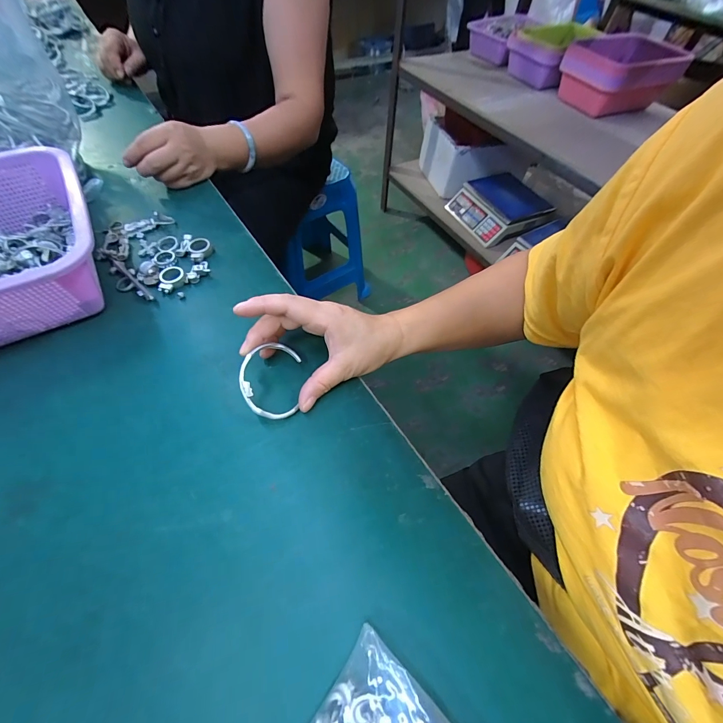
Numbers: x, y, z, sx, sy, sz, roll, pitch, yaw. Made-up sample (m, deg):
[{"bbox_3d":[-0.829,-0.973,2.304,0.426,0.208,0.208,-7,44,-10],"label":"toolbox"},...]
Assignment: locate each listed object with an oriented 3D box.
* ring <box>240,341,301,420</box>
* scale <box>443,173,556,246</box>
[{"bbox_3d":[-0.079,0.016,0.283,0.050,0.007,0.067,9,69,-24],"label":"ring"},{"bbox_3d":[0.507,-0.587,1.227,0.262,0.123,0.269,-18,59,-14],"label":"scale"}]

